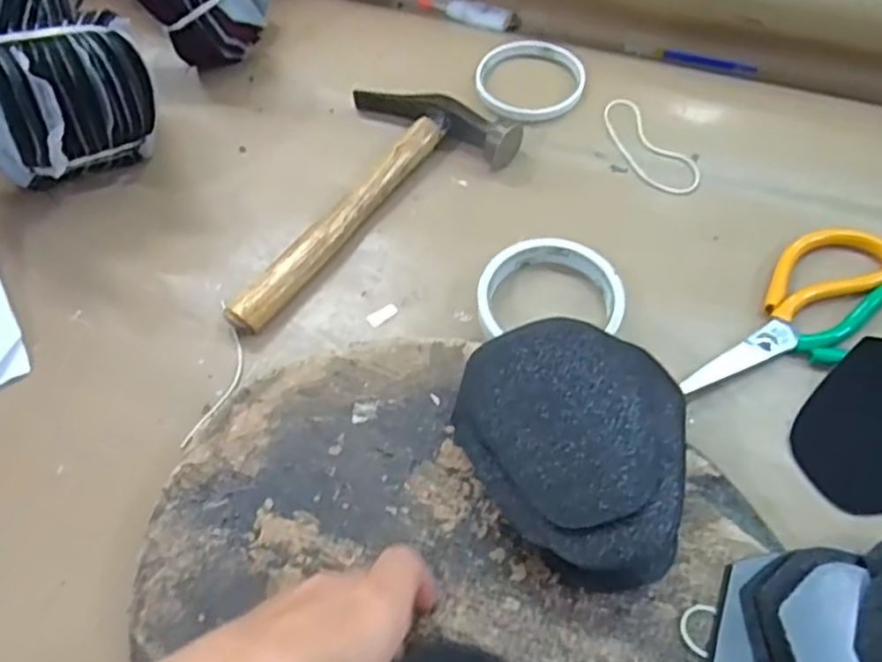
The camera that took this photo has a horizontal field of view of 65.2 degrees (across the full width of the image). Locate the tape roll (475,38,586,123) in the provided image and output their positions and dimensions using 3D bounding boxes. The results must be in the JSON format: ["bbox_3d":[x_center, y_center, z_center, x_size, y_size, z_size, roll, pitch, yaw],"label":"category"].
[{"bbox_3d":[0.071,-0.199,0.547,0.083,0.007,0.086,-2,64,4],"label":"tape roll"}]

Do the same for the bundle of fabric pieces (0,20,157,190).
[{"bbox_3d":[-0.256,-0.147,0.474,0.096,0.122,0.107,37,67,22],"label":"bundle of fabric pieces"}]

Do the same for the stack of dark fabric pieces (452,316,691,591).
[{"bbox_3d":[0.066,0.059,0.358,0.115,0.043,0.124,6,59,7],"label":"stack of dark fabric pieces"}]

